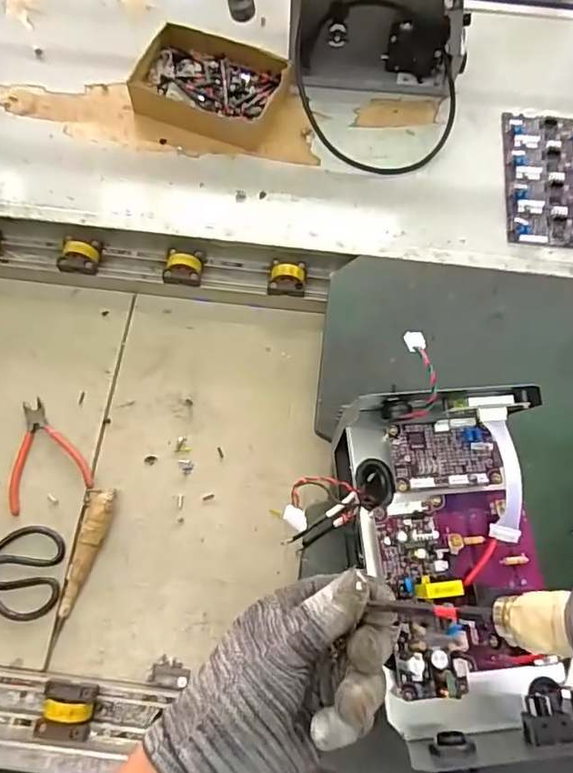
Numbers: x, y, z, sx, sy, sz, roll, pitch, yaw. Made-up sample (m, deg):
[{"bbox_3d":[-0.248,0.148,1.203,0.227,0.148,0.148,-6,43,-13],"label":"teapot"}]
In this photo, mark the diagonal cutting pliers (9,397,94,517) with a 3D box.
[{"bbox_3d":[-0.322,0.083,0.719,0.102,0.006,0.140,-22,71,-9],"label":"diagonal cutting pliers"}]

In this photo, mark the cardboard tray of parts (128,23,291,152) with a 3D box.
[{"bbox_3d":[-0.110,-0.455,0.829,0.219,0.045,0.178,20,70,7],"label":"cardboard tray of parts"}]

